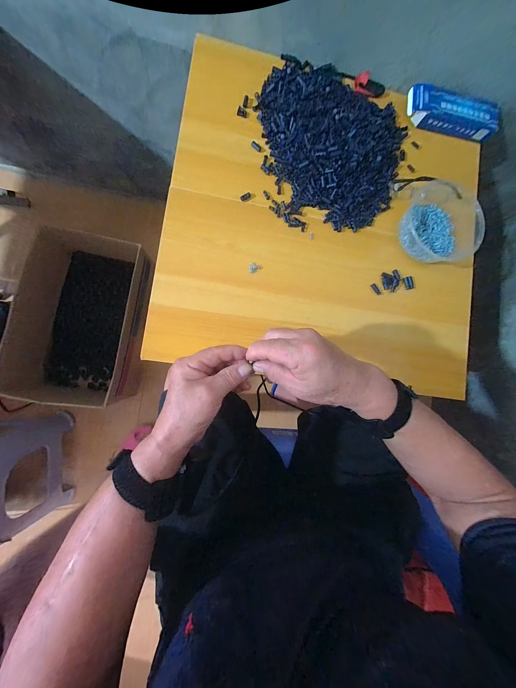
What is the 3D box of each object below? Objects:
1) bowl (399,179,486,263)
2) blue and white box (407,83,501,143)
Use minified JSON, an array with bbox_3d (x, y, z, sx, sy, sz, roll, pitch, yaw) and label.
[{"bbox_3d":[0.345,-0.222,0.433,0.147,0.046,0.158,0,87,-7],"label":"bowl"},{"bbox_3d":[0.374,-0.445,0.450,0.181,0.037,0.062,9,86,-7],"label":"blue and white box"}]

